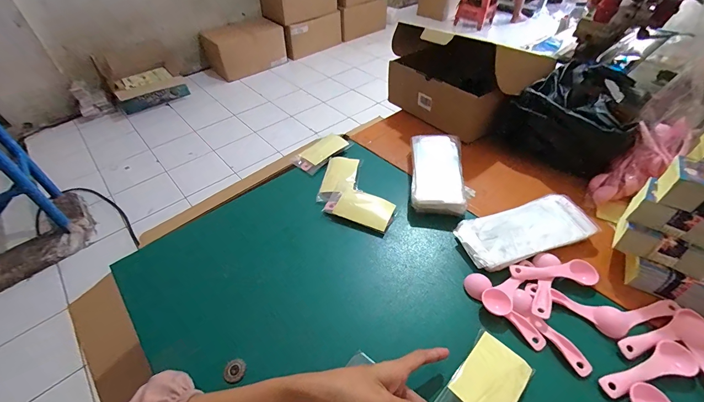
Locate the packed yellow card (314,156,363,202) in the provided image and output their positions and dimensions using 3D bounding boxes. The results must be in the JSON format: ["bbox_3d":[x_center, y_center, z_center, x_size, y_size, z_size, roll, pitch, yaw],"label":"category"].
[{"bbox_3d":[-0.021,-0.042,0.583,0.066,0.017,0.111,7,47,9],"label":"packed yellow card"}]

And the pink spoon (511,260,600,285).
[{"bbox_3d":[0.277,0.098,0.432,0.110,0.015,0.031,4,47,5],"label":"pink spoon"}]

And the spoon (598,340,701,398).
[{"bbox_3d":[0.329,0.188,0.347,0.111,0.012,0.034,-13,47,-11],"label":"spoon"}]

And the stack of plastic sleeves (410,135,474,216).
[{"bbox_3d":[0.158,-0.055,0.562,0.099,0.033,0.185,5,47,6],"label":"stack of plastic sleeves"}]

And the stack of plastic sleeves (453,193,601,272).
[{"bbox_3d":[0.257,0.043,0.471,0.191,0.026,0.086,-14,47,-11],"label":"stack of plastic sleeves"}]

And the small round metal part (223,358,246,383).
[{"bbox_3d":[-0.133,0.192,0.355,0.021,0.008,0.024,-3,46,-1],"label":"small round metal part"}]

